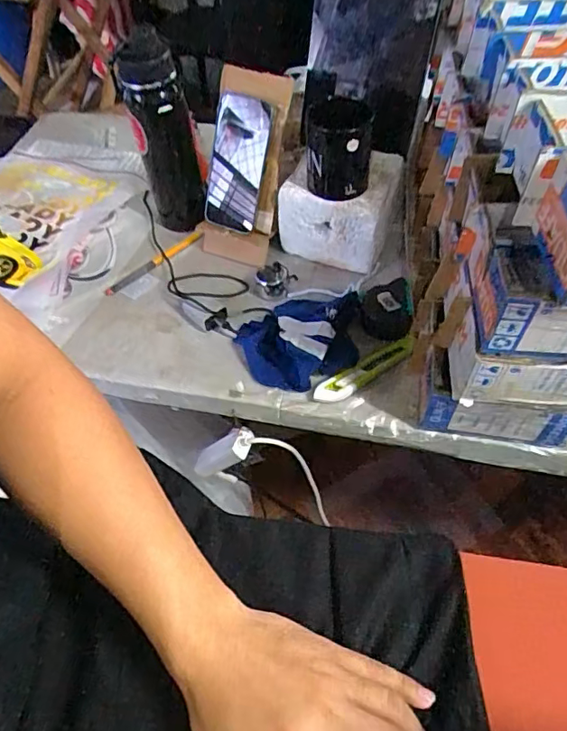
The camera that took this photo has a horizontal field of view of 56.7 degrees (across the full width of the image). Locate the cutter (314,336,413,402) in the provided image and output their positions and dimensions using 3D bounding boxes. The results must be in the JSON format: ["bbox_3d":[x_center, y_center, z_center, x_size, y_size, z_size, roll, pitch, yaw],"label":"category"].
[{"bbox_3d":[0.099,0.005,0.633,0.142,0.011,0.028,-29,58,-18],"label":"cutter"}]

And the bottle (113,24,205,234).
[{"bbox_3d":[-0.161,-0.297,0.727,0.082,0.244,0.064,-11,54,-6],"label":"bottle"}]

